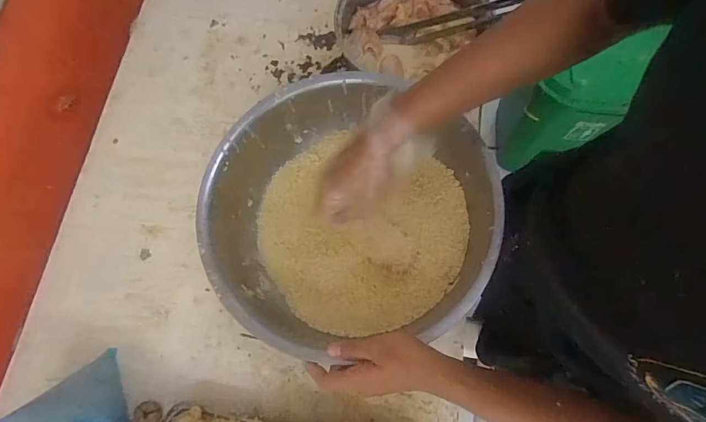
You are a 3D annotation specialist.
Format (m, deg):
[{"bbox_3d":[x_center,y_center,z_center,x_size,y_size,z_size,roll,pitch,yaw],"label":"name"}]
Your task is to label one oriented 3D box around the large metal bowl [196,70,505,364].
[{"bbox_3d":[-0.011,-0.001,0.589,0.362,0.120,0.346,0,72,2],"label":"large metal bowl"}]

